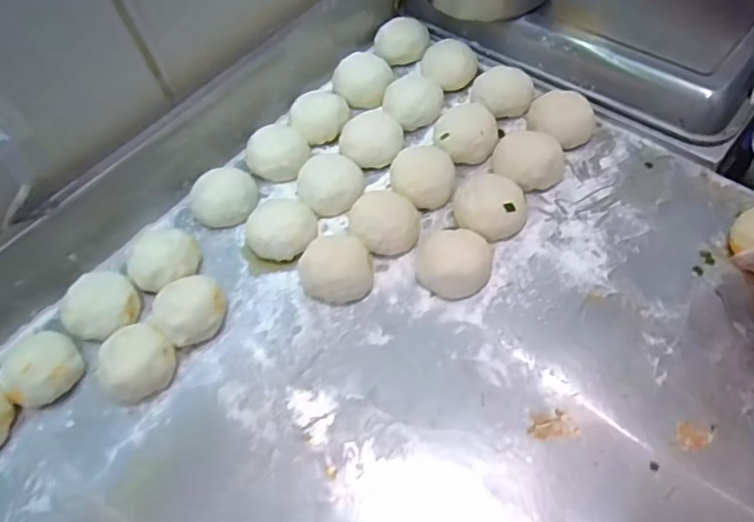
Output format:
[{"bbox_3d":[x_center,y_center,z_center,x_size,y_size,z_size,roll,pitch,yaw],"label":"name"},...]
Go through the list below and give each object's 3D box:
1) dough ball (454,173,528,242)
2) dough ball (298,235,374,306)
[{"bbox_3d":[0.121,-0.060,0.579,0.069,0.037,0.071,-3,60,6],"label":"dough ball"},{"bbox_3d":[-0.043,0.008,0.553,0.078,0.050,0.057,-1,60,6],"label":"dough ball"}]

